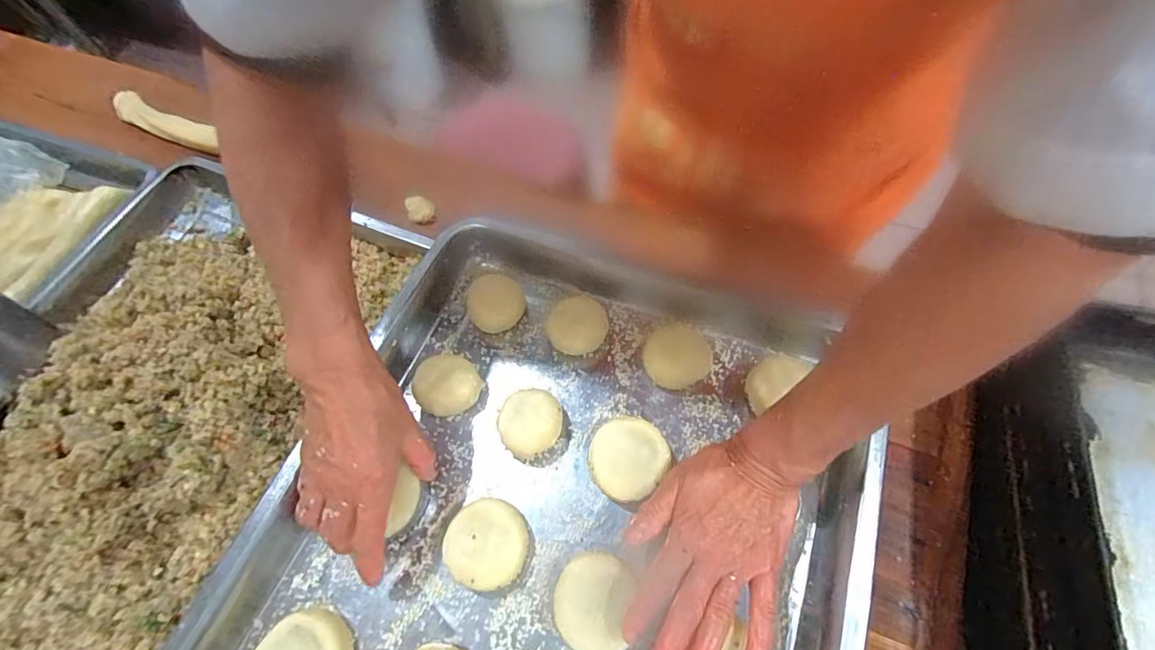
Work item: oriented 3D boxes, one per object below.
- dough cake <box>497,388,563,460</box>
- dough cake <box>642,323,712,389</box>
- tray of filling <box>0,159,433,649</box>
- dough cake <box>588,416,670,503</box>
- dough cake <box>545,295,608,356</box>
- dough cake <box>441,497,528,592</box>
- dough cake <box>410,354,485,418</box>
[{"bbox_3d":[-0.037,0.078,0.387,0.049,0.028,0.048,-1,62,2],"label":"dough cake"},{"bbox_3d":[0.081,0.026,0.404,0.051,0.031,0.047,-1,62,2],"label":"dough cake"},{"bbox_3d":[-0.433,0.088,0.425,0.338,0.110,0.573,21,65,14],"label":"tray of filling"},{"bbox_3d":[0.038,0.102,0.373,0.057,0.022,0.054,-1,62,2],"label":"dough cake"},{"bbox_3d":[0.000,0.002,0.419,0.050,0.034,0.049,-1,62,2],"label":"dough cake"},{"bbox_3d":[-0.064,0.158,0.352,0.056,0.021,0.057,16,64,11],"label":"dough cake"},{"bbox_3d":[-0.108,0.050,0.404,0.049,0.029,0.048,-1,62,2],"label":"dough cake"}]

